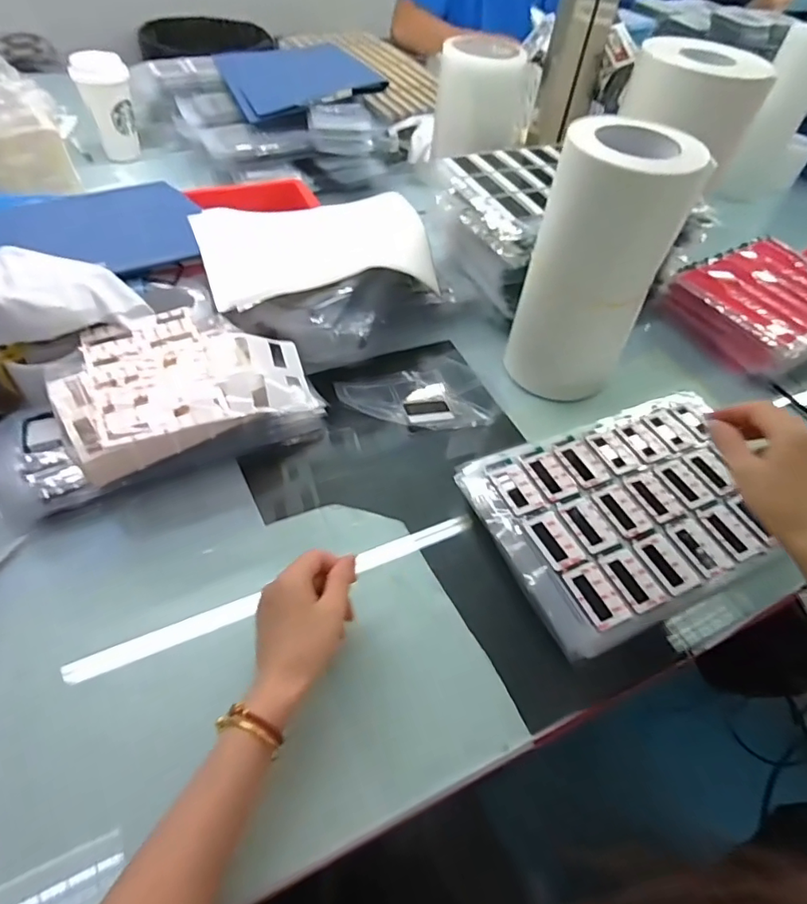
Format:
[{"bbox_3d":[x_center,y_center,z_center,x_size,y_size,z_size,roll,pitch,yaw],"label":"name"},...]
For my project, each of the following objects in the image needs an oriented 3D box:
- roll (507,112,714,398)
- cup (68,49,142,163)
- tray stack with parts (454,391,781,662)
[{"bbox_3d":[0.204,-0.193,0.582,0.132,0.267,0.103,21,52,11],"label":"roll"},{"bbox_3d":[-0.514,-0.604,0.930,0.086,0.147,0.082,-15,54,-17],"label":"cup"},{"bbox_3d":[0.228,0.051,0.528,0.290,0.028,0.202,-17,55,-19],"label":"tray stack with parts"}]

